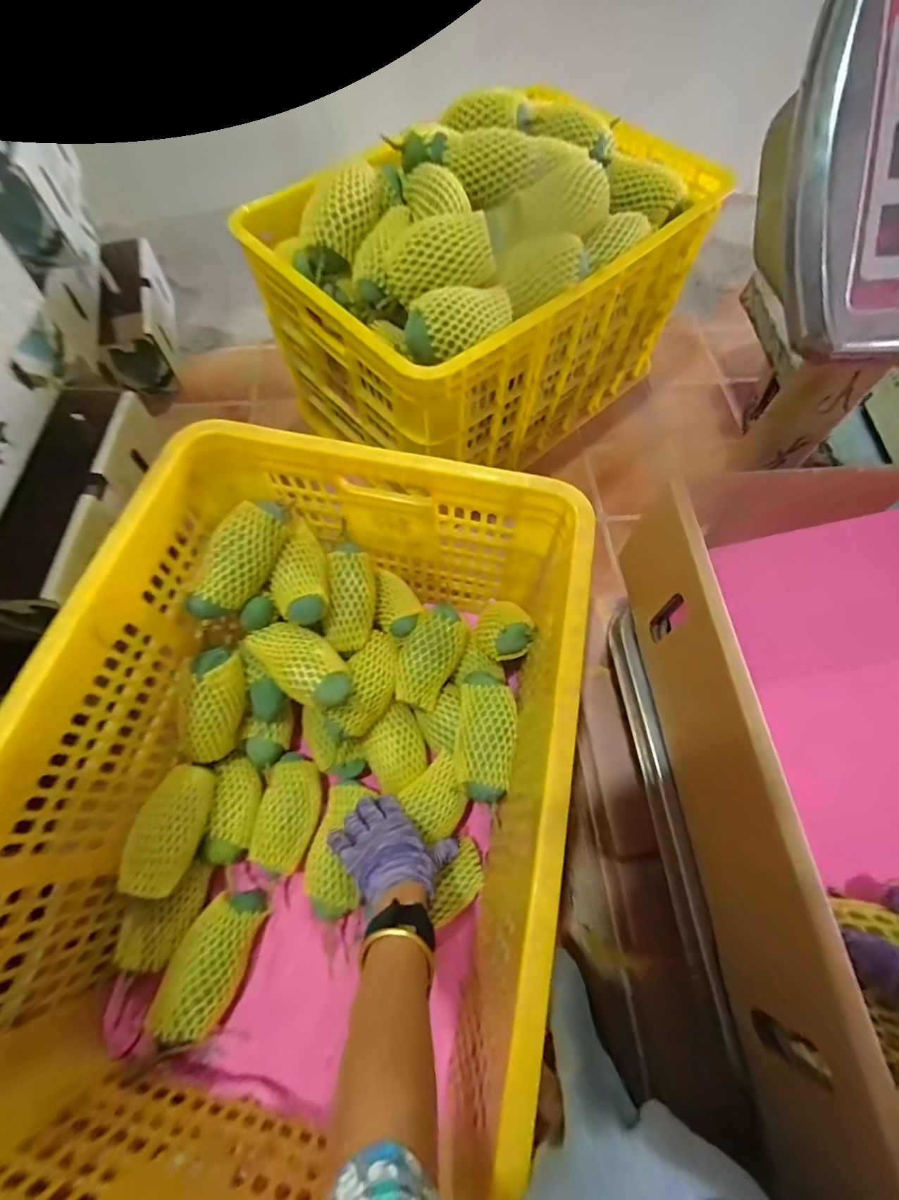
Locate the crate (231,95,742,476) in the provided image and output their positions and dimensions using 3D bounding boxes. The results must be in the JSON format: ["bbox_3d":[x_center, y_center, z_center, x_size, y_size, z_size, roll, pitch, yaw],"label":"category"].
[{"bbox_3d":[0.067,-0.474,0.728,0.586,0.364,0.374,-38,71,-16],"label":"crate"}]

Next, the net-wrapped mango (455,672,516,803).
[{"bbox_3d":[0.041,0.154,0.539,0.061,0.061,0.137,6,65,2],"label":"net-wrapped mango"}]

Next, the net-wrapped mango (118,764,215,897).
[{"bbox_3d":[-0.294,0.240,0.499,0.055,0.070,0.119,1,65,0],"label":"net-wrapped mango"}]

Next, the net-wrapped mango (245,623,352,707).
[{"bbox_3d":[-0.164,0.072,0.530,0.127,0.059,0.065,42,72,17],"label":"net-wrapped mango"}]

